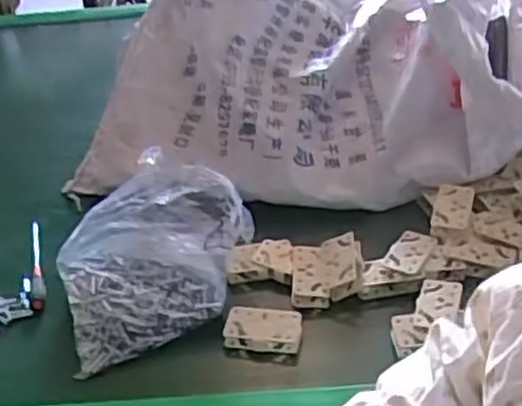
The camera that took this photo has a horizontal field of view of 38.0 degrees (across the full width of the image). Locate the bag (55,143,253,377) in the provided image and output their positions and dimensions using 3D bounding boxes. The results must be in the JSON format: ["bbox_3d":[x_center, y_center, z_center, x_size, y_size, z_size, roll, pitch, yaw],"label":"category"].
[{"bbox_3d":[-0.131,0.055,0.854,0.221,0.106,0.192,-23,40,-23],"label":"bag"}]

